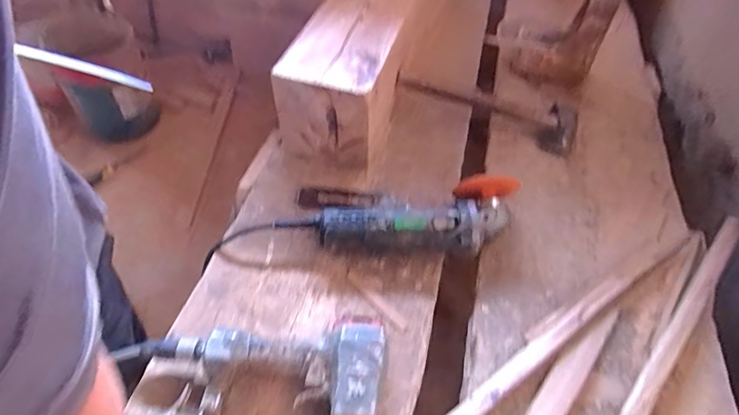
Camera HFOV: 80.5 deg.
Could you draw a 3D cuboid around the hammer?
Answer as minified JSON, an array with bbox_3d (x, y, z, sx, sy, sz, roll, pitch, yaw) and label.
[{"bbox_3d":[0.206,-0.166,0.786,0.328,0.025,0.106,13,63,1],"label":"hammer"}]

